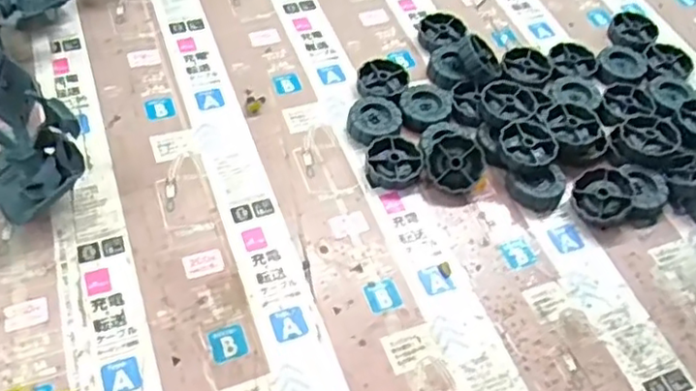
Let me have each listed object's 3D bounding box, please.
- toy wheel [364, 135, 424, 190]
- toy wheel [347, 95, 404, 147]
[{"bbox_3d":[0.032,-0.022,0.452,0.039,0.012,0.039,1,54,-2],"label":"toy wheel"},{"bbox_3d":[0.019,-0.054,0.473,0.039,0.012,0.043,9,54,4],"label":"toy wheel"}]

